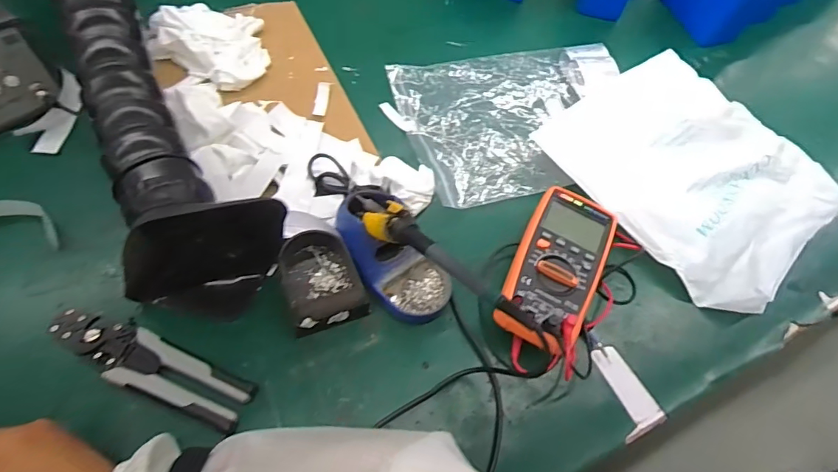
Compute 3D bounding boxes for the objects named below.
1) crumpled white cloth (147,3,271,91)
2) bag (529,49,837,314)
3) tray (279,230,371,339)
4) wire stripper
[{"bbox_3d":[-0.283,-0.269,0.669,0.152,0.045,0.138,16,60,1],"label":"crumpled white cloth"},{"bbox_3d":[0.353,-0.088,0.625,0.286,0.032,0.331,-38,71,-19],"label":"bag"},{"bbox_3d":[-0.104,0.043,0.500,0.074,0.025,0.103,-20,66,-18],"label":"tray"},{"bbox_3d":[-0.248,0.119,0.446,0.192,0.029,0.048,25,61,6],"label":"wire stripper"}]

